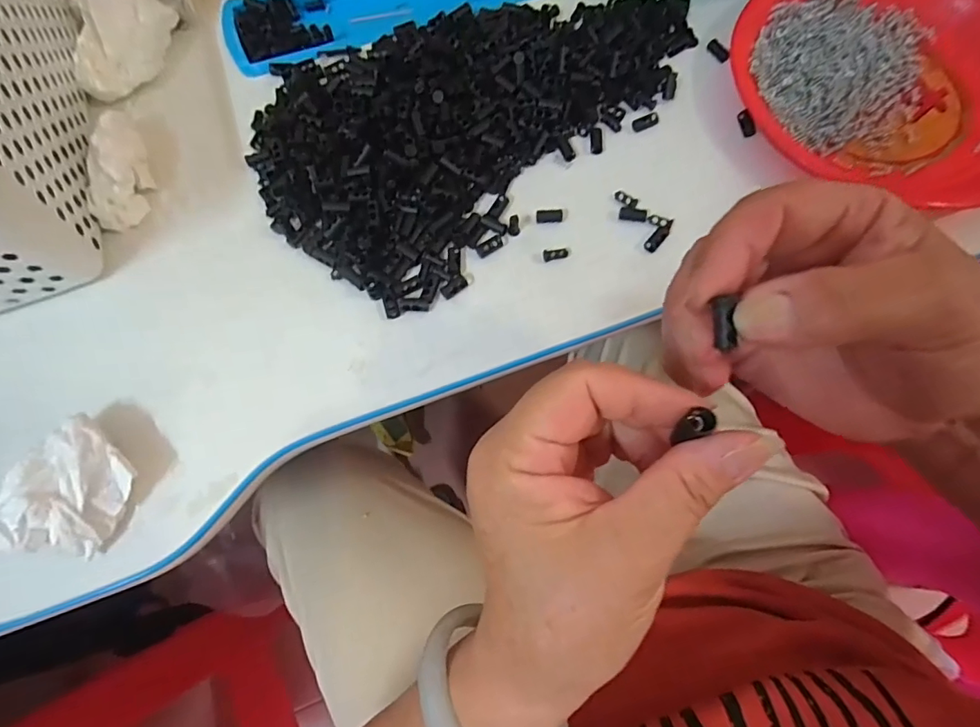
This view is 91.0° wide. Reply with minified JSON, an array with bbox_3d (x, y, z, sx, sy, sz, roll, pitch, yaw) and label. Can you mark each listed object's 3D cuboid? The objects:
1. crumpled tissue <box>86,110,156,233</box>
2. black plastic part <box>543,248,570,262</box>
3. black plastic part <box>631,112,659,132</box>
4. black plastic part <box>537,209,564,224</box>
[{"bbox_3d":[-0.255,-0.136,0.333,0.031,0.029,0.091,-14,72,-5],"label":"crumpled tissue"},{"bbox_3d":[0.044,-0.074,0.324,0.018,0.004,0.007,-10,75,-3],"label":"black plastic part"},{"bbox_3d":[0.115,-0.178,0.355,0.021,0.004,0.009,-23,76,-6],"label":"black plastic part"},{"bbox_3d":[0.041,-0.101,0.332,0.018,0.005,0.008,0,72,-1],"label":"black plastic part"}]

